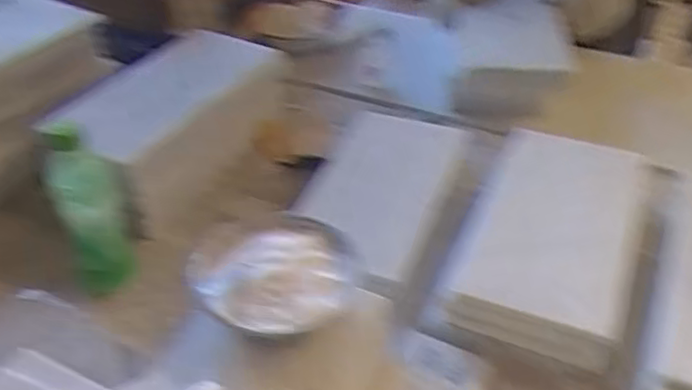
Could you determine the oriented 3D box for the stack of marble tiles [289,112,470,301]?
[{"bbox_3d":[0.054,-0.028,0.950,0.169,0.023,0.252,23,57,17],"label":"stack of marble tiles"}]

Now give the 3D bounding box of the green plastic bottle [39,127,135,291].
[{"bbox_3d":[-0.272,0.015,0.742,0.081,0.196,0.062,-19,44,-22],"label":"green plastic bottle"}]

